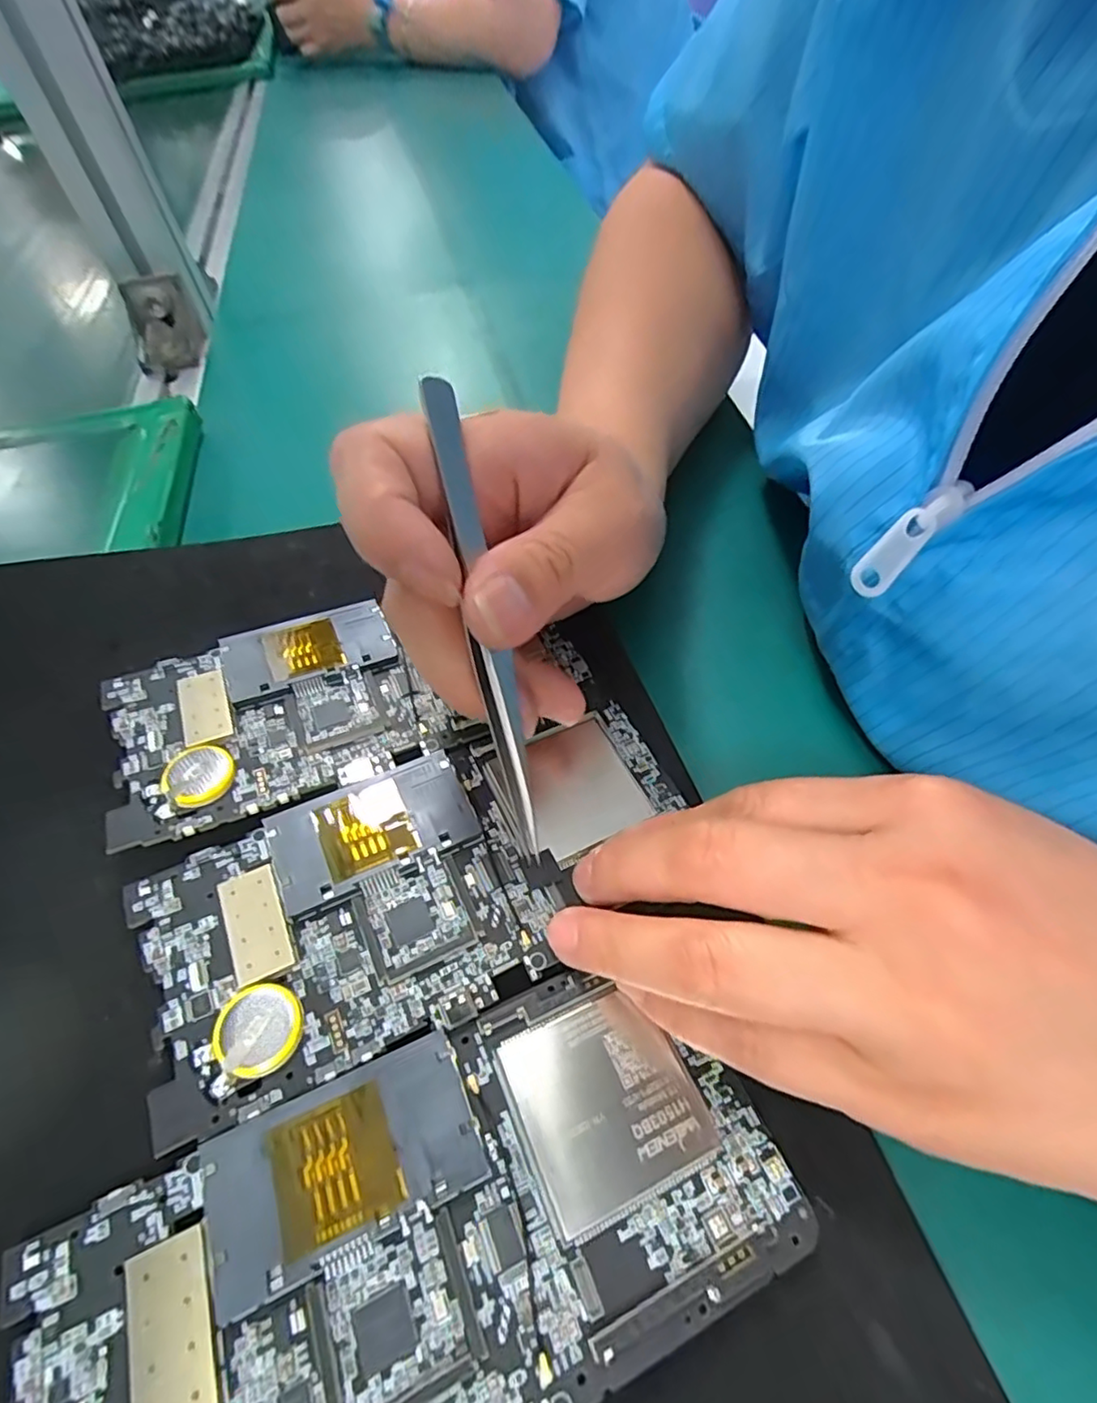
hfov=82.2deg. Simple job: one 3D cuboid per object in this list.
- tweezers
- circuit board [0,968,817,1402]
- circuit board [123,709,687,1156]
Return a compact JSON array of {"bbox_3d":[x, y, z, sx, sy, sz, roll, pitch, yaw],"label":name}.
[{"bbox_3d":[-0.016,-0.018,0.162,0.008,0.123,0.004,-13,12,-11],"label":"tweezers"},{"bbox_3d":[-0.026,0.114,0.134,0.151,0.009,0.072,-22,56,-11],"label":"circuit board"},{"bbox_3d":[-0.034,0.050,0.180,0.150,0.005,0.073,-22,59,-17],"label":"circuit board"}]

